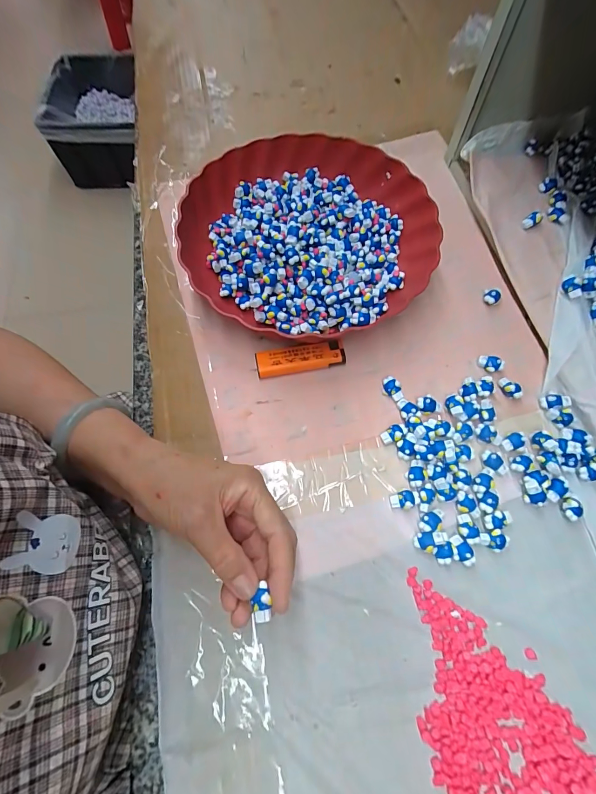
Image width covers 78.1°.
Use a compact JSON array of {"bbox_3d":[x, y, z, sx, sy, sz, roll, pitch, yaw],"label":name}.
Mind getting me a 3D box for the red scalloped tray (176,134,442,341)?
[{"bbox_3d":[0.010,-0.162,0.361,0.239,0.039,0.235,7,70,4],"label":"red scalloped tray"}]

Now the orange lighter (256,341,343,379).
[{"bbox_3d":[0.003,-0.035,0.336,0.079,0.012,0.021,-10,70,-3],"label":"orange lighter"}]

